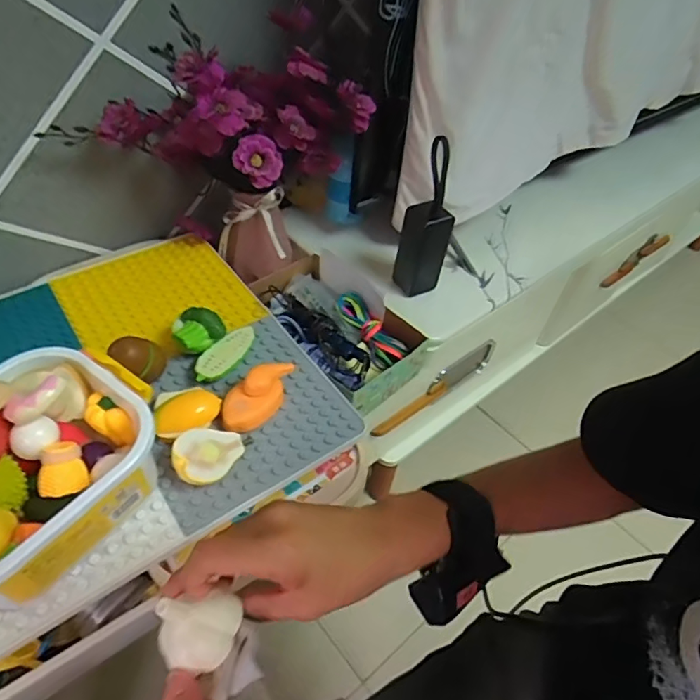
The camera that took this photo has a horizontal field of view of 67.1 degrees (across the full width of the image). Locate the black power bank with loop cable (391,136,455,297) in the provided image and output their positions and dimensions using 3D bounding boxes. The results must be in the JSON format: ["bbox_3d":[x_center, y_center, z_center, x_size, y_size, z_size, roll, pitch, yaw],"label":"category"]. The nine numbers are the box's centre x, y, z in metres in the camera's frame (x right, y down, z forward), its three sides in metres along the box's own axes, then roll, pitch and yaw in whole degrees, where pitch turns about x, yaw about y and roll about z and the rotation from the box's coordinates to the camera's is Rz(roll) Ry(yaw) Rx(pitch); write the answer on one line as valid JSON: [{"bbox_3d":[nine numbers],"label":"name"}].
[{"bbox_3d":[0.110,-0.176,0.742,0.070,0.201,0.046,13,46,4],"label":"black power bank with loop cable"}]

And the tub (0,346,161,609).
[{"bbox_3d":[-0.275,0.105,0.443,0.163,0.123,0.210,26,49,17],"label":"tub"}]

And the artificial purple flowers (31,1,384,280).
[{"bbox_3d":[-0.155,-0.250,0.687,0.329,0.310,0.177,8,46,0],"label":"artificial purple flowers"}]

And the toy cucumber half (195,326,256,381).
[{"bbox_3d":[-0.143,0.009,0.608,0.038,0.025,0.088,27,49,18],"label":"toy cucumber half"}]

